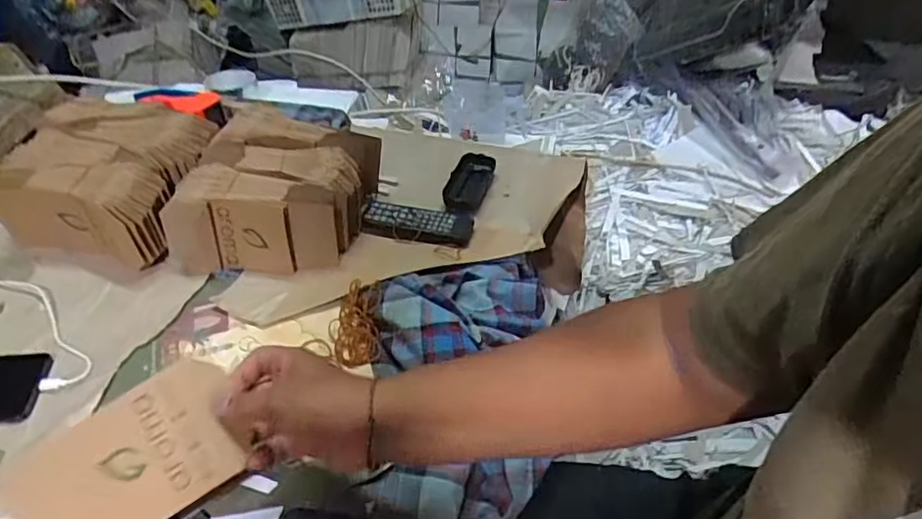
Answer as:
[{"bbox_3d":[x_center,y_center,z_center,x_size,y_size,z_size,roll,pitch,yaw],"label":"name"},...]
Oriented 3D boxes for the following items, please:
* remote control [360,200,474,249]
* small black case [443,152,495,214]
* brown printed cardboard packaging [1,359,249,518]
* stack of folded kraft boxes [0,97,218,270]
[{"bbox_3d":[-0.057,-0.050,0.752,0.140,0.017,0.056,9,45,10],"label":"remote control"},{"bbox_3d":[0.013,-0.110,0.814,0.052,0.024,0.134,9,45,10],"label":"small black case"},{"bbox_3d":[-0.254,0.157,0.443,0.177,0.009,0.097,-30,82,-7],"label":"brown printed cardboard packaging"},{"bbox_3d":[-0.440,-0.103,0.746,0.219,0.109,0.198,6,45,8],"label":"stack of folded kraft boxes"}]

